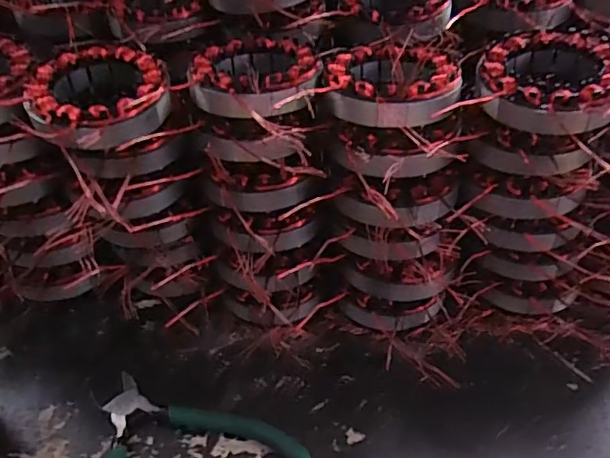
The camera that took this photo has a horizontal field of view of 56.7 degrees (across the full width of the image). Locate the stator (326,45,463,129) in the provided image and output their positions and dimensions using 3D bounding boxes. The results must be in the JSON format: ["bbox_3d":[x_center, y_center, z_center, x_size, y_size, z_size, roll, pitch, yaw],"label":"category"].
[{"bbox_3d":[0.056,-0.094,0.361,0.079,0.024,0.084,3,42,5],"label":"stator"}]

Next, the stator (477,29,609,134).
[{"bbox_3d":[0.154,-0.092,0.352,0.085,0.030,0.085,19,46,22],"label":"stator"}]

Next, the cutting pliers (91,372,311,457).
[{"bbox_3d":[-0.089,0.139,0.354,0.132,0.017,0.131,-32,51,-28],"label":"cutting pliers"}]

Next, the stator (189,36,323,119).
[{"bbox_3d":[-0.032,-0.099,0.370,0.081,0.026,0.092,6,43,8],"label":"stator"}]

